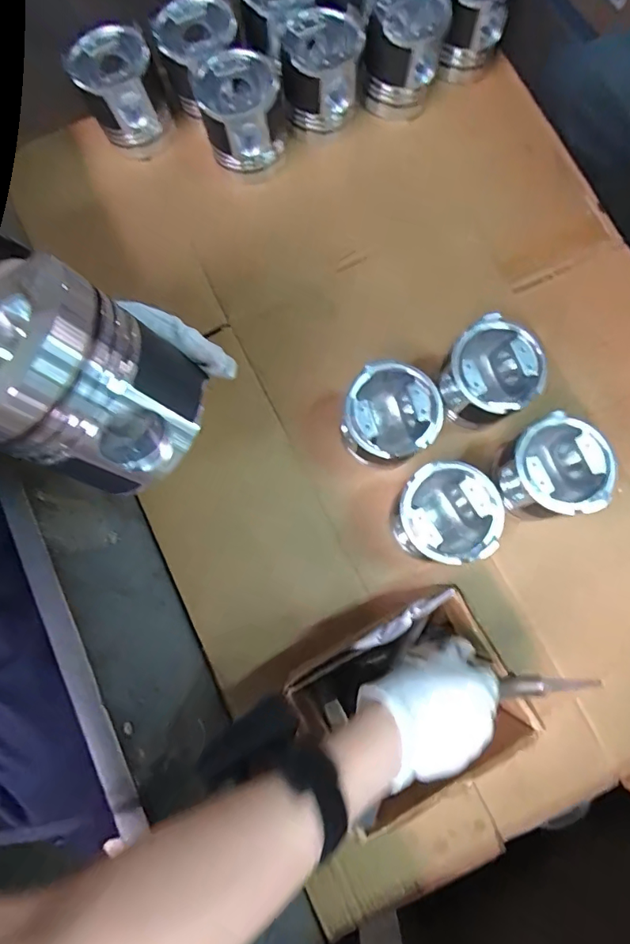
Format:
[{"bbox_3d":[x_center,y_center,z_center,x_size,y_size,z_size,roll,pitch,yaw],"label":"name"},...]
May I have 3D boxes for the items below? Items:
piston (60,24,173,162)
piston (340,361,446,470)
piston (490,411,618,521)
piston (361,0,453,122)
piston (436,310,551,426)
[{"bbox_3d":[-0.244,-0.478,0.624,0.099,0.108,0.079,-16,80,-2],"label":"piston"},{"bbox_3d":[0.083,-0.055,0.539,0.100,0.104,0.097,0,80,1],"label":"piston"},{"bbox_3d":[0.251,0.003,0.535,0.098,0.103,0.103,0,80,1],"label":"piston"},{"bbox_3d":[0.114,-0.536,0.637,0.097,0.115,0.101,5,80,2],"label":"piston"},{"bbox_3d":[0.190,-0.101,0.551,0.096,0.107,0.099,-40,82,-6],"label":"piston"}]

